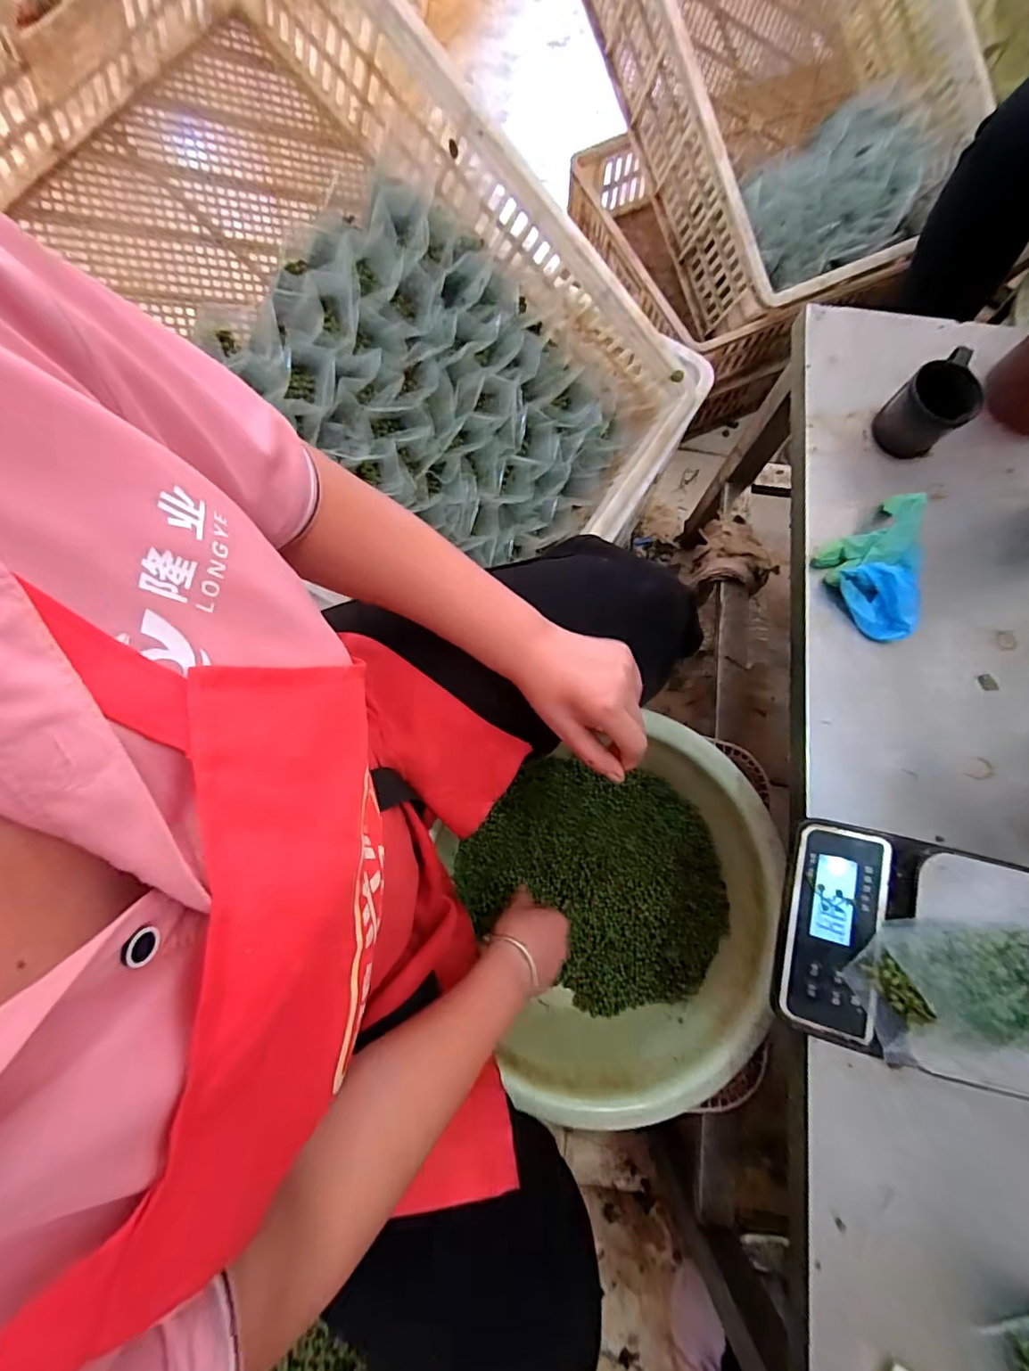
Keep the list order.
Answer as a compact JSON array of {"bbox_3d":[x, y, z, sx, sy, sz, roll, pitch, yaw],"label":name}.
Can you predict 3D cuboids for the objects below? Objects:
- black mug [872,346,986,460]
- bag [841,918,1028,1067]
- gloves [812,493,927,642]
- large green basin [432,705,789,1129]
[{"bbox_3d":[0.381,-0.257,0.483,0.080,0.065,0.059,-44,83,-9],"label":"black mug"},{"bbox_3d":[0.288,0.198,0.349,0.120,0.031,0.077,1,78,-1],"label":"bag"},{"bbox_3d":[0.328,-0.100,0.462,0.097,0.046,0.107,-30,80,-7],"label":"gloves"},{"bbox_3d":[0.116,0.230,0.581,0.324,0.126,0.332,-22,80,-6],"label":"large green basin"}]

